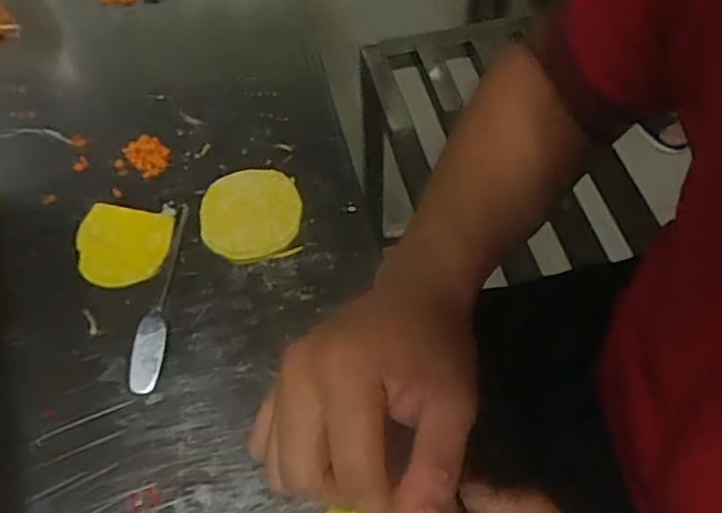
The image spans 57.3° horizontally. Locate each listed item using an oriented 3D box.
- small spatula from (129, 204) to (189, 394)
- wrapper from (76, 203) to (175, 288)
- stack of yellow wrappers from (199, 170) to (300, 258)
[{"bbox_3d":[-0.131,0.023,0.439,0.018,0.006,0.136,4,57,1],"label":"small spatula"},{"bbox_3d":[-0.166,-0.008,0.456,0.063,0.005,0.059,6,57,3],"label":"wrapper"},{"bbox_3d":[-0.079,-0.033,0.475,0.069,0.005,0.074,-5,58,-5],"label":"stack of yellow wrappers"}]

